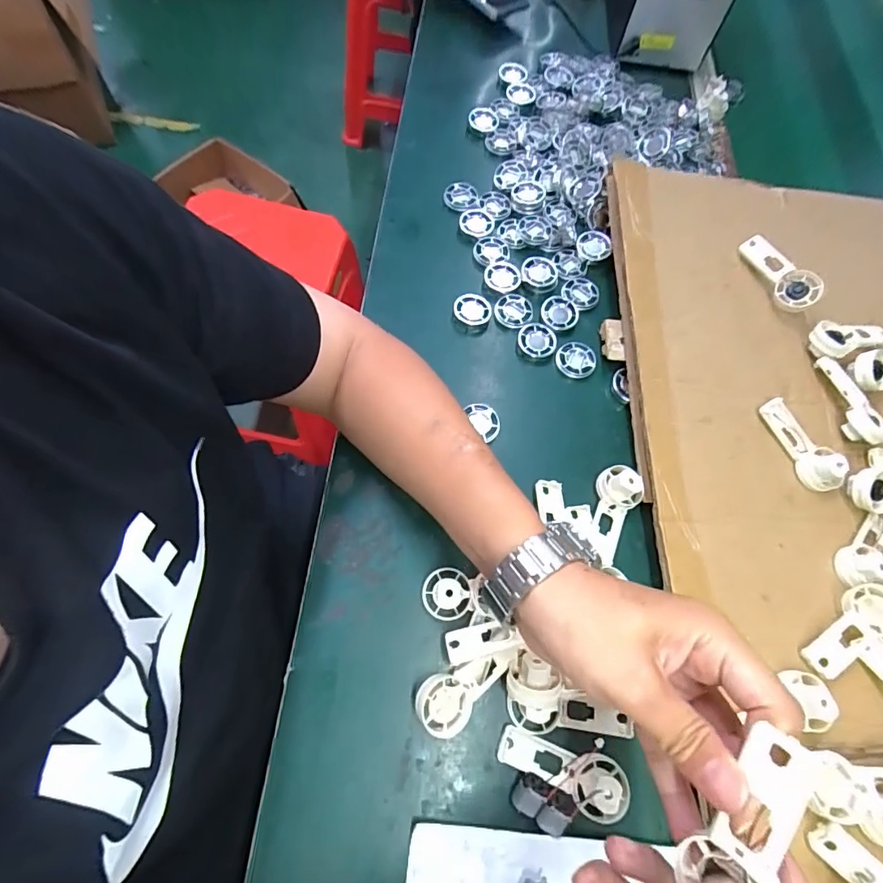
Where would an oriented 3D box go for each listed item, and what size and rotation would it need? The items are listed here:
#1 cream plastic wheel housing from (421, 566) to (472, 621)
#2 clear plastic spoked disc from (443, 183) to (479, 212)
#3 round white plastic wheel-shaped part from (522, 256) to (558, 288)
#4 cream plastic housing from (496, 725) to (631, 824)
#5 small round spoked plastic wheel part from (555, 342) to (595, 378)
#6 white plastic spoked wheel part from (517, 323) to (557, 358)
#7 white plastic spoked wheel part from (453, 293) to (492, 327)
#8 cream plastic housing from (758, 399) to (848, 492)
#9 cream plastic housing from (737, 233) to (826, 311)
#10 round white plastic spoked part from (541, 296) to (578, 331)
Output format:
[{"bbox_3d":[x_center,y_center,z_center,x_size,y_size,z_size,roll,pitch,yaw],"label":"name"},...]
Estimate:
[{"bbox_3d":[0.005,0.121,0.387,0.039,0.017,0.039,2,67,-2],"label":"cream plastic wheel housing"},{"bbox_3d":[0.024,-0.284,0.567,0.040,0.007,0.038,1,67,-3],"label":"clear plastic spoked disc"},{"bbox_3d":[0.106,-0.184,0.526,0.038,0.008,0.036,1,67,-3],"label":"round white plastic wheel-shaped part"},{"bbox_3d":[0.087,0.234,0.351,0.092,0.015,0.037,25,68,7],"label":"cream plastic housing"},{"bbox_3d":[0.137,-0.083,0.497,0.039,0.012,0.038,1,67,-3],"label":"small round spoked plastic wheel part"},{"bbox_3d":[0.098,-0.103,0.500,0.037,0.012,0.037,1,67,-3],"label":"white plastic spoked wheel part"},{"bbox_3d":[0.032,-0.137,0.507,0.039,0.010,0.036,3,67,-2],"label":"white plastic spoked wheel part"},{"bbox_3d":[0.333,0.001,0.449,0.032,0.021,0.091,-20,69,-11],"label":"cream plastic housing"},{"bbox_3d":[0.352,-0.178,0.510,0.041,0.016,0.093,-36,76,17],"label":"cream plastic housing"},{"bbox_3d":[0.124,-0.135,0.511,0.037,0.004,0.042,35,70,11],"label":"round white plastic spoked part"}]

